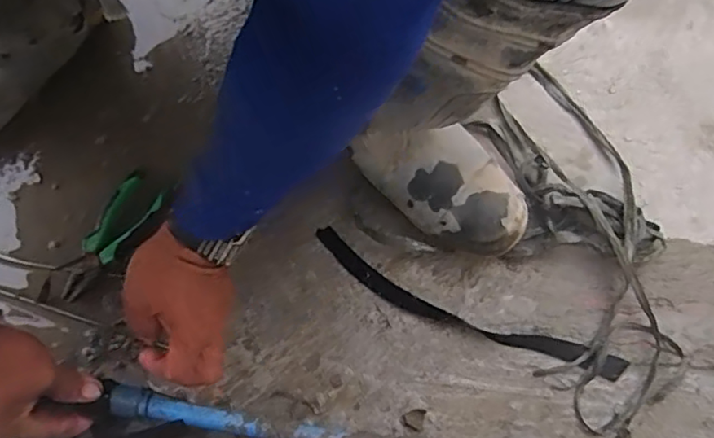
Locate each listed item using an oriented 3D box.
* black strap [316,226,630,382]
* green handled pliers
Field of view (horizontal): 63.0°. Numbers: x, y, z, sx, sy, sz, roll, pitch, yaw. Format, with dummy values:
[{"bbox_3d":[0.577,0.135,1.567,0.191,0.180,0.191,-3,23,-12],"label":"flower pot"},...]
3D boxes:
[{"bbox_3d":[0.110,0.101,0.629,0.350,0.010,0.050,24,73,10],"label":"black strap"},{"bbox_3d":[-0.281,0.020,0.651,0.051,0.014,0.152,33,73,11],"label":"green handled pliers"}]

